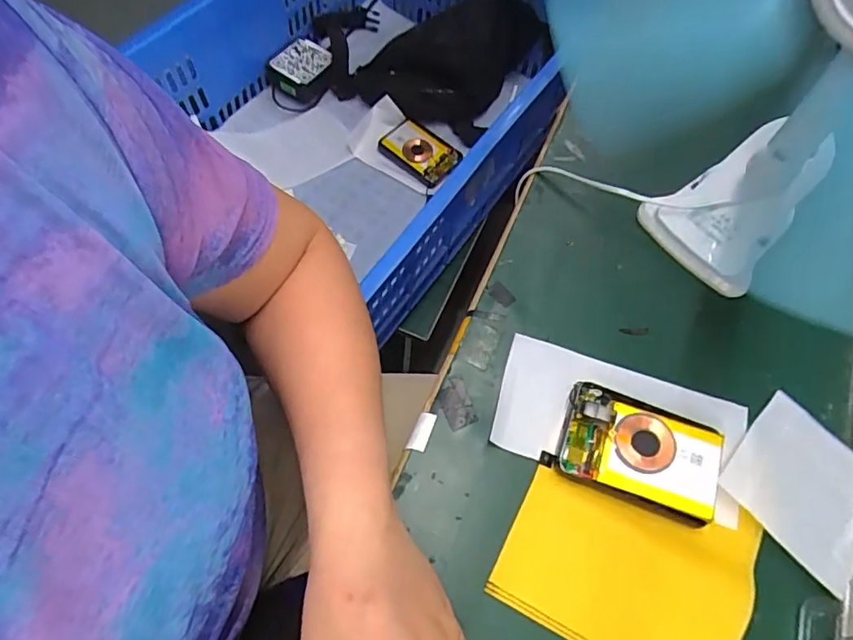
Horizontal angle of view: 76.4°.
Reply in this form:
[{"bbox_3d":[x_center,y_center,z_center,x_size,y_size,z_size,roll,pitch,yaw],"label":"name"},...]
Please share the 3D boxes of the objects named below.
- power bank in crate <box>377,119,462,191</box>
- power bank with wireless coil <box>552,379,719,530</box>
[{"bbox_3d":[-0.007,-0.233,0.752,0.110,0.017,0.072,39,69,15],"label":"power bank in crate"},{"bbox_3d":[0.149,0.091,0.378,0.104,0.021,0.070,20,65,6],"label":"power bank with wireless coil"}]

